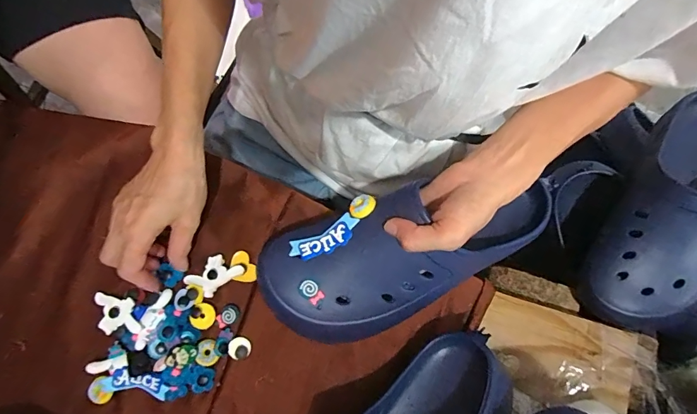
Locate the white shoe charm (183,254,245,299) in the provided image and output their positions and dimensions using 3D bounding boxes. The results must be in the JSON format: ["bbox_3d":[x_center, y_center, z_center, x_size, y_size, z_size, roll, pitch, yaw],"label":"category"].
[{"bbox_3d":[-0.134,0.067,0.391,0.052,0.009,0.035,-38,80,-10],"label":"white shoe charm"}]

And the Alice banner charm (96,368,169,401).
[{"bbox_3d":[-0.201,0.163,0.368,0.065,0.004,0.022,10,85,2],"label":"Alice banner charm"}]

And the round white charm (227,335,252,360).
[{"bbox_3d":[-0.106,0.137,0.382,0.021,0.006,0.021,0,76,-2],"label":"round white charm"}]

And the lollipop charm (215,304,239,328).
[{"bbox_3d":[-0.120,0.107,0.389,0.023,0.006,0.018,-28,79,-8],"label":"lollipop charm"}]

